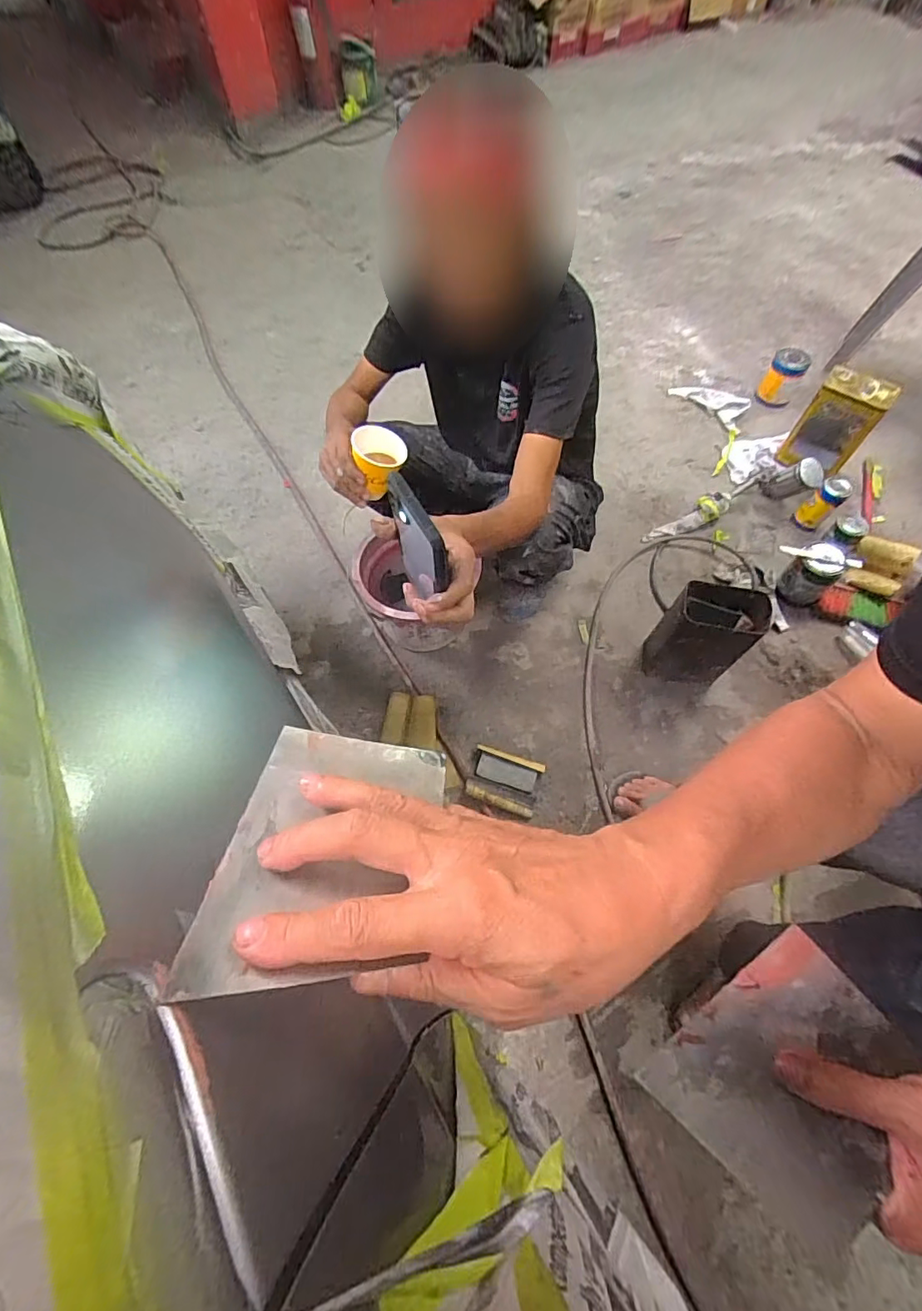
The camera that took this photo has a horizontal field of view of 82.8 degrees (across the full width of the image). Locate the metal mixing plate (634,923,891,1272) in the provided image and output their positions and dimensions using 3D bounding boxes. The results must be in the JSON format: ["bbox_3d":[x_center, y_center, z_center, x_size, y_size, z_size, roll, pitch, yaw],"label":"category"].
[{"bbox_3d":[0.185,0.229,0.288,0.134,0.006,0.096,-28,39,-20],"label":"metal mixing plate"}]

